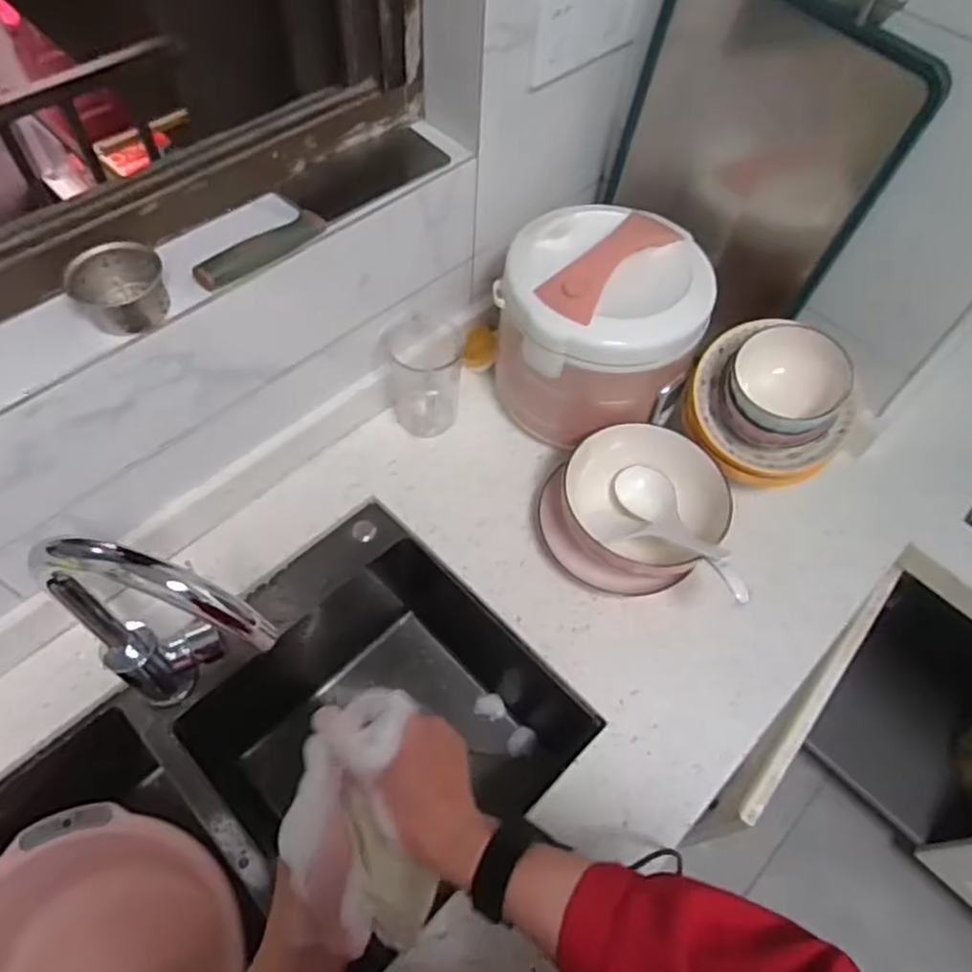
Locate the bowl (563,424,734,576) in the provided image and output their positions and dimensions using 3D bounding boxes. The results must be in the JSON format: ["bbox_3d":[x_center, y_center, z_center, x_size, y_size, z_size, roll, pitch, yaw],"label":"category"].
[{"bbox_3d":[0.172,0.020,0.779,0.175,0.081,0.168,2,58,-3],"label":"bowl"}]

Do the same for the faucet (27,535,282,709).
[{"bbox_3d":[-0.249,0.140,0.581,0.186,0.312,0.057,22,60,10],"label":"faucet"}]

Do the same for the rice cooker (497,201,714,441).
[{"bbox_3d":[0.128,-0.183,0.825,0.217,0.205,0.193,2,58,-2],"label":"rice cooker"}]

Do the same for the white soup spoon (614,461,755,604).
[{"bbox_3d":[0.203,0.044,0.745,0.064,0.046,0.209,-15,32,-12],"label":"white soup spoon"}]

